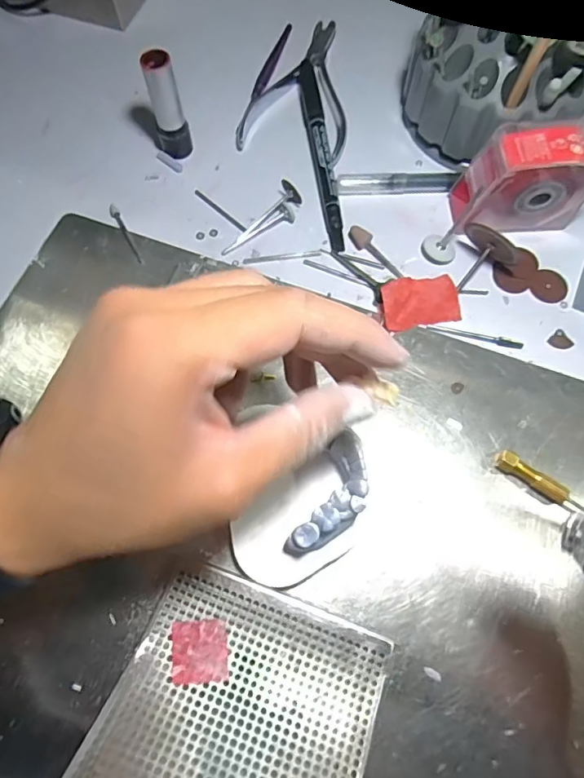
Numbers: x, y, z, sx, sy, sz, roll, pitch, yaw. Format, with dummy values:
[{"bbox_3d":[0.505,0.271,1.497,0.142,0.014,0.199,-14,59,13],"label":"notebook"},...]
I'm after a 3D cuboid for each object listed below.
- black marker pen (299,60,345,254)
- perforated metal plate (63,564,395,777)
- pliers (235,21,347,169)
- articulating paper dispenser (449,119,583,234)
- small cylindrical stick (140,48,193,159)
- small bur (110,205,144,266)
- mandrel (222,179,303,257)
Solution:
[{"bbox_3d":[0.017,-0.144,0.312,0.012,0.011,0.136,-6,70,-2],"label":"black marker pen"},{"bbox_3d":[-0.019,0.125,0.190,0.097,0.012,0.100,21,42,7],"label":"perforated metal plate"},{"bbox_3d":[0.012,-0.195,0.331,0.066,0.008,0.120,16,71,6],"label":"pliers"},{"bbox_3d":[0.122,-0.112,0.276,0.067,0.056,0.029,-4,70,-1],"label":"articulating paper dispenser"},{"bbox_3d":[-0.071,-0.160,0.293,0.018,0.059,0.013,-8,70,-2],"label":"small cylindrical stick"},{"bbox_3d":[-0.096,-0.091,0.297,0.005,0.004,0.046,-30,72,-10],"label":"small bur"},{"bbox_3d":[-0.018,-0.097,0.294,0.014,0.012,0.056,42,75,14],"label":"mandrel"}]

